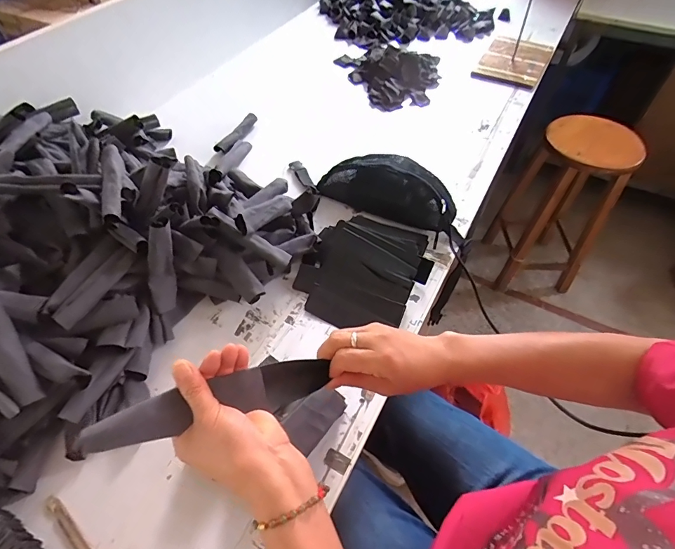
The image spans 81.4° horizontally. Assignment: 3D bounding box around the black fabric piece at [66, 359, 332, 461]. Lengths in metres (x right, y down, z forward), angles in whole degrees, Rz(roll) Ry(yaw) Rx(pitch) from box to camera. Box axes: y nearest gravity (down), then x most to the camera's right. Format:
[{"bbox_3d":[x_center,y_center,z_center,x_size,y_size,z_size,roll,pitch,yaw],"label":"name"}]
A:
[{"bbox_3d":[-0.112,0.118,0.359,0.219,0.023,0.034,-11,52,-24],"label":"black fabric piece"}]

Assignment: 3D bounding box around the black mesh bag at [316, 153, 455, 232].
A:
[{"bbox_3d":[0.106,-0.185,0.789,0.280,0.092,0.114,23,56,17],"label":"black mesh bag"}]

